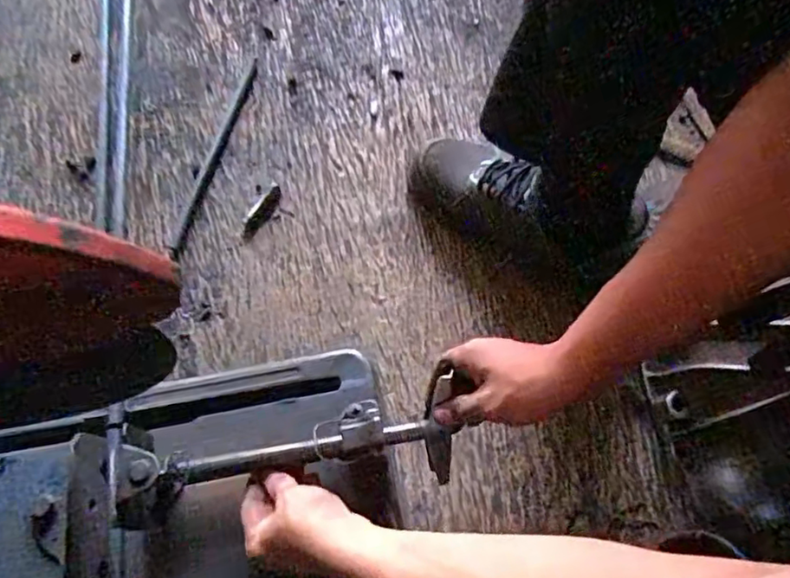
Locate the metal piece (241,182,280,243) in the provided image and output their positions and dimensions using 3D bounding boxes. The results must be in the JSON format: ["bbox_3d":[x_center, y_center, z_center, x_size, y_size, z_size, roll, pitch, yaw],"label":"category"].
[{"bbox_3d":[-0.153,-0.088,0.665,0.021,0.010,0.077,29,72,10],"label":"metal piece"}]

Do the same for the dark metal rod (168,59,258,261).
[{"bbox_3d":[-0.217,-0.164,0.707,0.013,0.009,0.279,15,70,5],"label":"dark metal rod"}]

